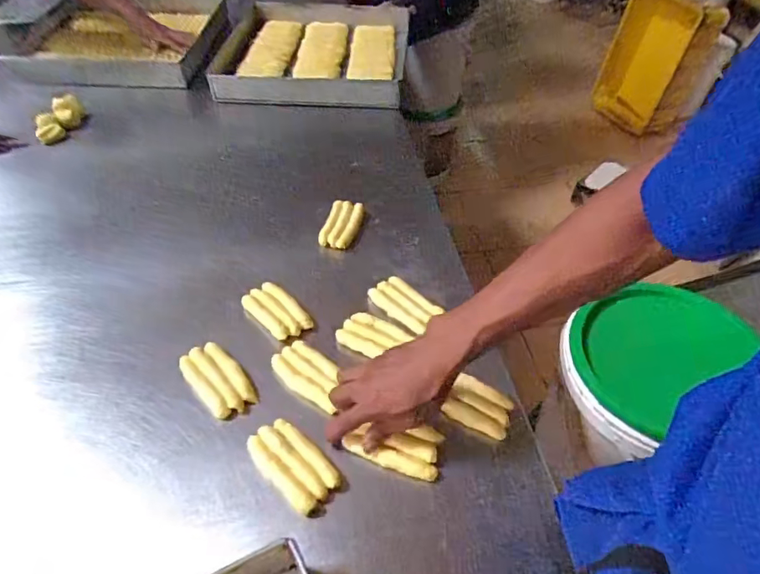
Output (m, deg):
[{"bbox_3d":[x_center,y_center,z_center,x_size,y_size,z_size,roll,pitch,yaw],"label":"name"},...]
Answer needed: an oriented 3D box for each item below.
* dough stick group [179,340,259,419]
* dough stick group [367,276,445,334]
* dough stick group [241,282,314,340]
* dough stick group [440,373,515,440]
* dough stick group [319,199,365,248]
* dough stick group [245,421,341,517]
[{"bbox_3d":[-0.193,0.108,0.602,0.053,0.019,0.102,-33,54,-28],"label":"dough stick group"},{"bbox_3d":[0.033,0.023,0.679,0.045,0.024,0.094,-34,56,-29],"label":"dough stick group"},{"bbox_3d":[-0.138,0.032,0.675,0.049,0.017,0.098,-35,56,-29],"label":"dough stick group"},{"bbox_3d":[0.112,0.133,0.573,0.080,0.018,0.049,20,49,20],"label":"dough stick group"},{"bbox_3d":[-0.059,-0.100,0.794,0.055,0.024,0.095,11,47,9],"label":"dough stick group"},{"bbox_3d":[-0.090,0.185,0.532,0.100,0.024,0.055,32,54,28],"label":"dough stick group"}]

